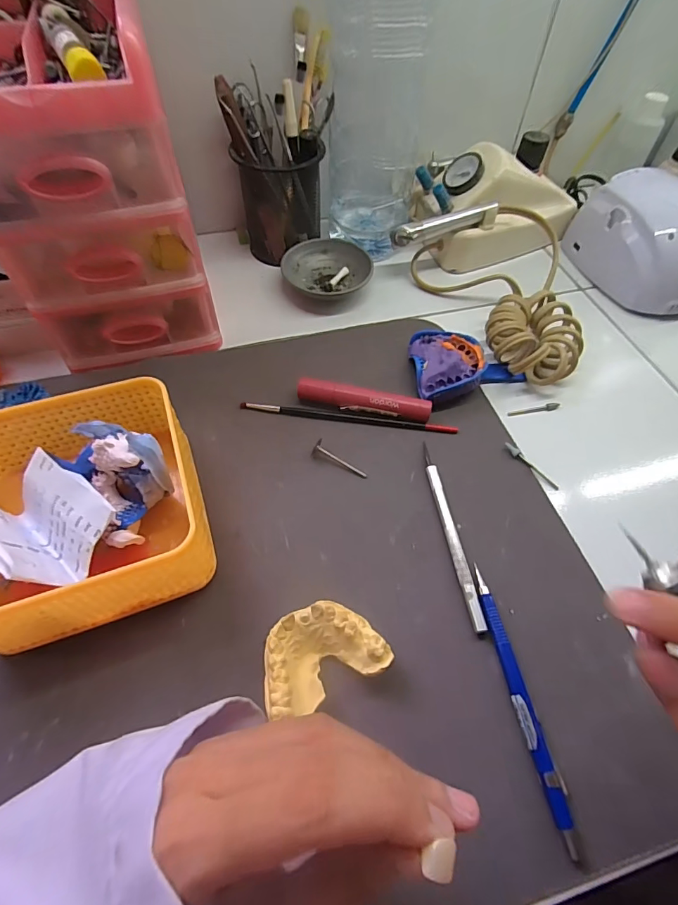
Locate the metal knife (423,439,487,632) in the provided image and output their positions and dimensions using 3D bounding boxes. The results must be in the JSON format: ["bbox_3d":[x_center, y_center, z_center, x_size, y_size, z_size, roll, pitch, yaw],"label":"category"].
[{"bbox_3d":[0.075,0.051,0.295,0.008,0.007,0.135,-7,57,-5],"label":"metal knife"}]

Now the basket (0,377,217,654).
[{"bbox_3d":[-0.154,0.033,0.267,0.130,0.067,0.133,-19,59,-13],"label":"basket"}]

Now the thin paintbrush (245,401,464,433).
[{"bbox_3d":[0.007,-0.029,0.347,0.170,0.004,0.010,8,57,5],"label":"thin paintbrush"}]

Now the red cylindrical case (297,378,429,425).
[{"bbox_3d":[0.020,-0.041,0.347,0.105,0.017,0.015,12,57,7],"label":"red cylindrical case"}]

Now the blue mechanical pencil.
[{"bbox_3d":[0.099,0.132,0.240,0.013,0.008,0.136,-9,57,-7],"label":"blue mechanical pencil"}]

